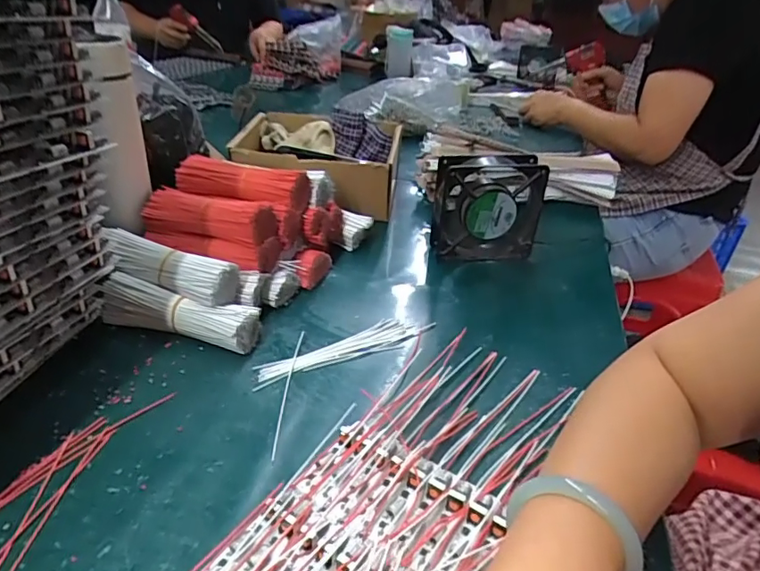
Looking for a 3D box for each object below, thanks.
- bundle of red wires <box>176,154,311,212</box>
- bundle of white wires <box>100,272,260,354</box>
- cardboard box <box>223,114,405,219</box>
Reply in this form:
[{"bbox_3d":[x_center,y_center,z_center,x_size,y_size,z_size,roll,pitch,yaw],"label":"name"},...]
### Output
[{"bbox_3d":[-0.148,-0.110,0.535,0.140,0.034,0.035,11,31,10],"label":"bundle of red wires"},{"bbox_3d":[-0.182,0.027,0.460,0.140,0.043,0.035,9,32,9],"label":"bundle of white wires"},{"bbox_3d":[-0.085,-0.164,0.704,0.215,0.090,0.147,9,32,8],"label":"cardboard box"}]

